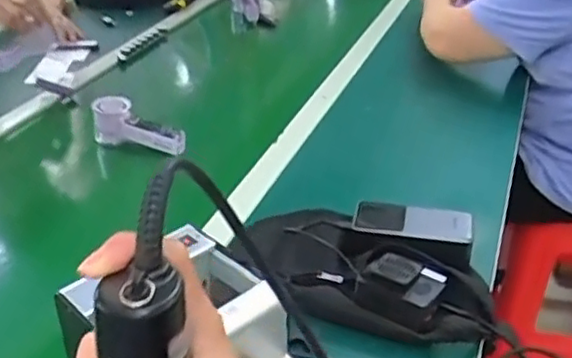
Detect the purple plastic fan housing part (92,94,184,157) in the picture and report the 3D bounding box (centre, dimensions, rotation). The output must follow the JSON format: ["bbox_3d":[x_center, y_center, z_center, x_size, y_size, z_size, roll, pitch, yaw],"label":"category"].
[{"bbox_3d":[-0.216,-0.061,0.972,0.154,0.083,0.051,20,37,32],"label":"purple plastic fan housing part"}]

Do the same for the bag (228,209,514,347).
[{"bbox_3d":[0.084,0.089,0.689,0.286,0.045,0.154,14,34,23],"label":"bag"}]

